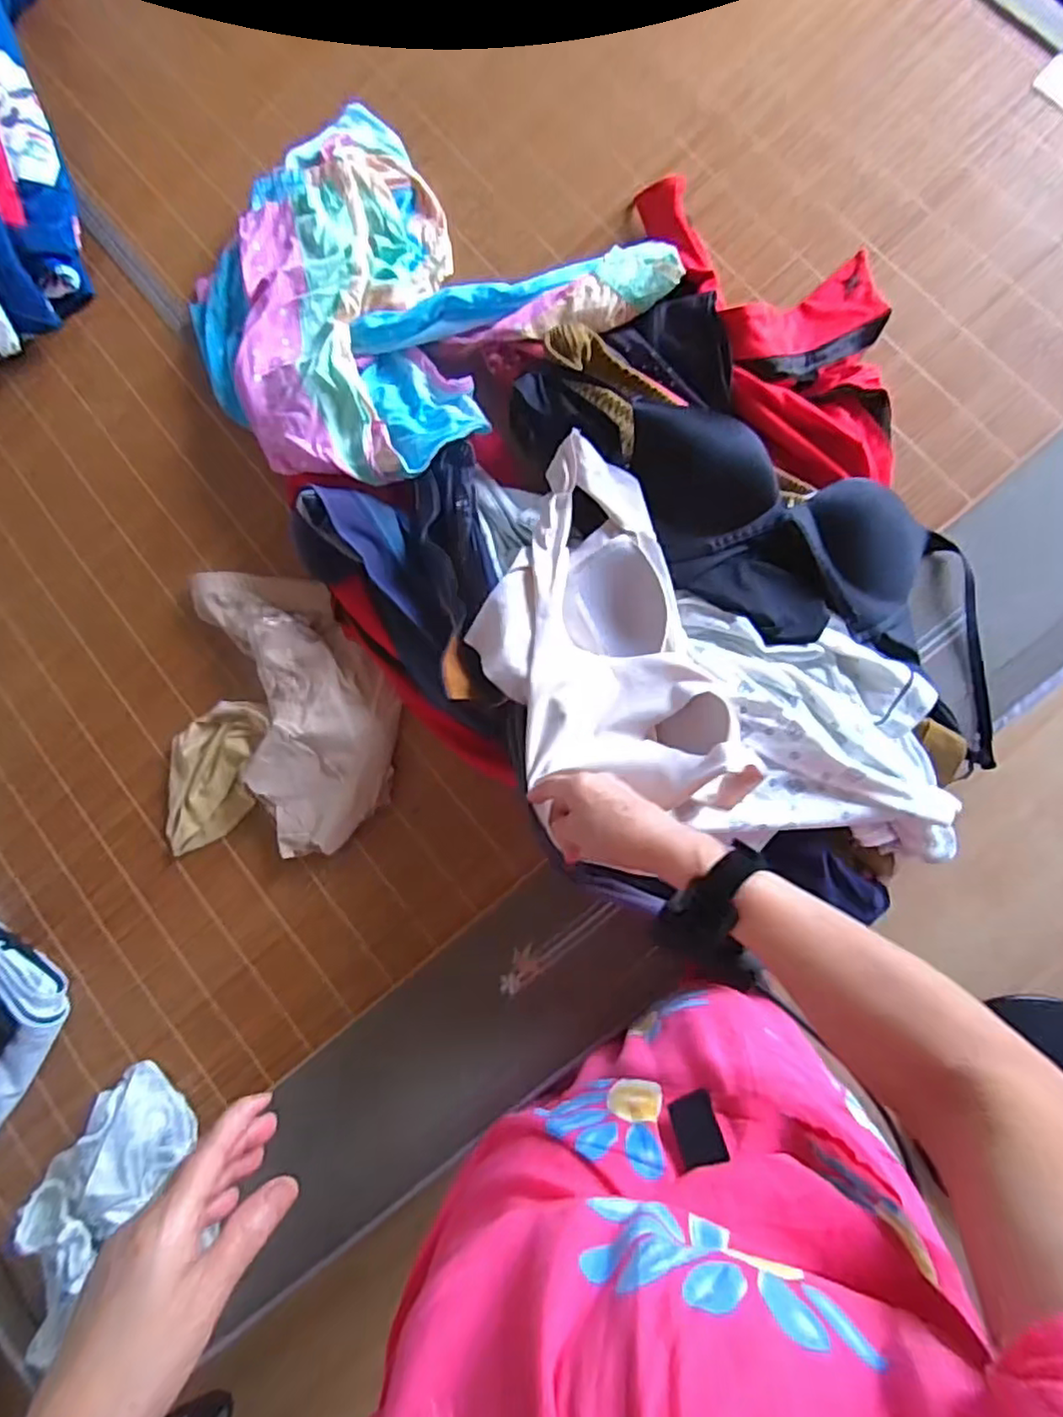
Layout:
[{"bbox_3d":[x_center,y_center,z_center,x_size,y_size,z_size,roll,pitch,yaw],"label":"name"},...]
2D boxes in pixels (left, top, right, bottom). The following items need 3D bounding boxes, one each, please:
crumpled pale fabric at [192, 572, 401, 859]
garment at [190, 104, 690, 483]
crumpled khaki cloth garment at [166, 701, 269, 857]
[{"bbox_3d":[-0.260,-0.020,0.746,0.185,0.048,0.340,-28,83,6],"label":"crumpled pale fabric"},{"bbox_3d":[-0.158,-0.445,0.737,0.459,0.085,0.429,44,94,8],"label":"garment"},{"bbox_3d":[-0.362,0.079,0.761,0.106,0.029,0.181,17,89,9],"label":"crumpled khaki cloth garment"}]

